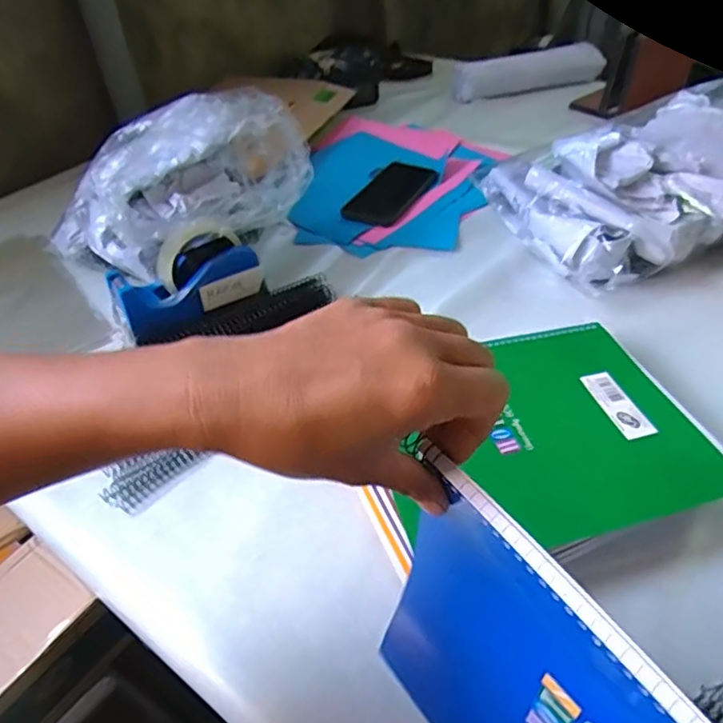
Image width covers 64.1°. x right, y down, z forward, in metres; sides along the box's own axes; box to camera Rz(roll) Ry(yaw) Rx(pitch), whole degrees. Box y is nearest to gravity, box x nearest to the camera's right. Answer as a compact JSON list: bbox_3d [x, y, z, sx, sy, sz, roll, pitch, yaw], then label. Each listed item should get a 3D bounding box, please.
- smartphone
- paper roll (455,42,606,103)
[{"bbox_3d":[0.043,-0.247,0.835,0.079,0.012,0.154,22,49,25],"label":"smartphone"},{"bbox_3d":[0.332,-0.560,1.117,0.309,0.052,0.088,-13,44,-10],"label":"paper roll"}]

